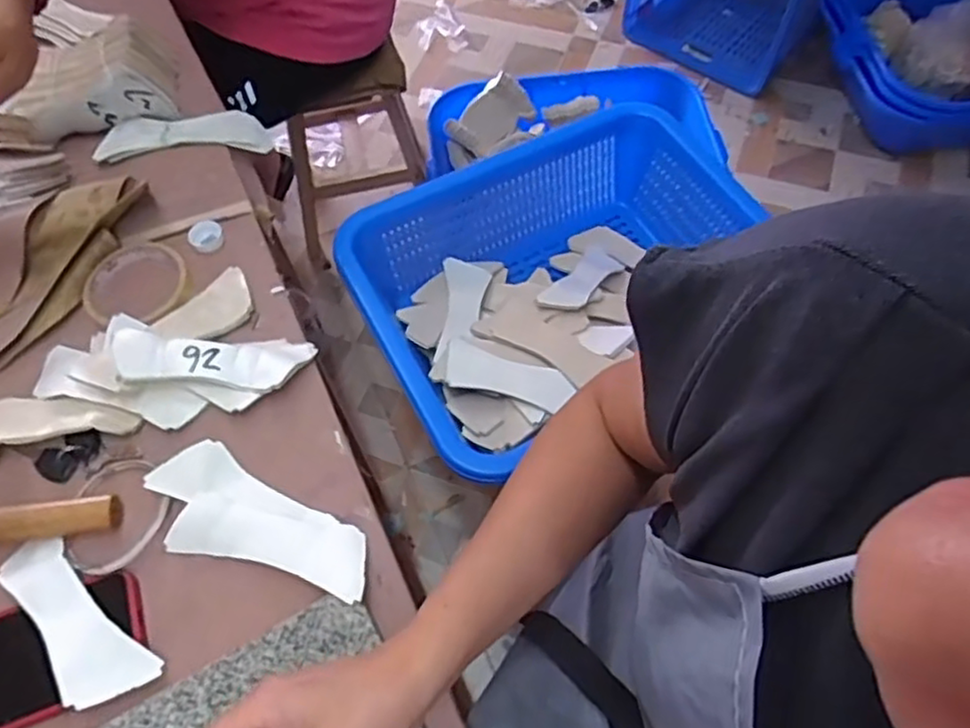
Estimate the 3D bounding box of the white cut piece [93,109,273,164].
[{"bbox_3d":[-0.309,-0.238,0.717,0.169,0.015,0.056,-4,64,-5],"label":"white cut piece"}]

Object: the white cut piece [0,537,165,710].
[{"bbox_3d":[-0.285,0.174,0.477,0.052,0.004,0.141,-41,68,-16],"label":"white cut piece"}]

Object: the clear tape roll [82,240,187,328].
[{"bbox_3d":[-0.310,-0.073,0.613,0.087,0.010,0.092,-1,63,3],"label":"clear tape roll"}]

